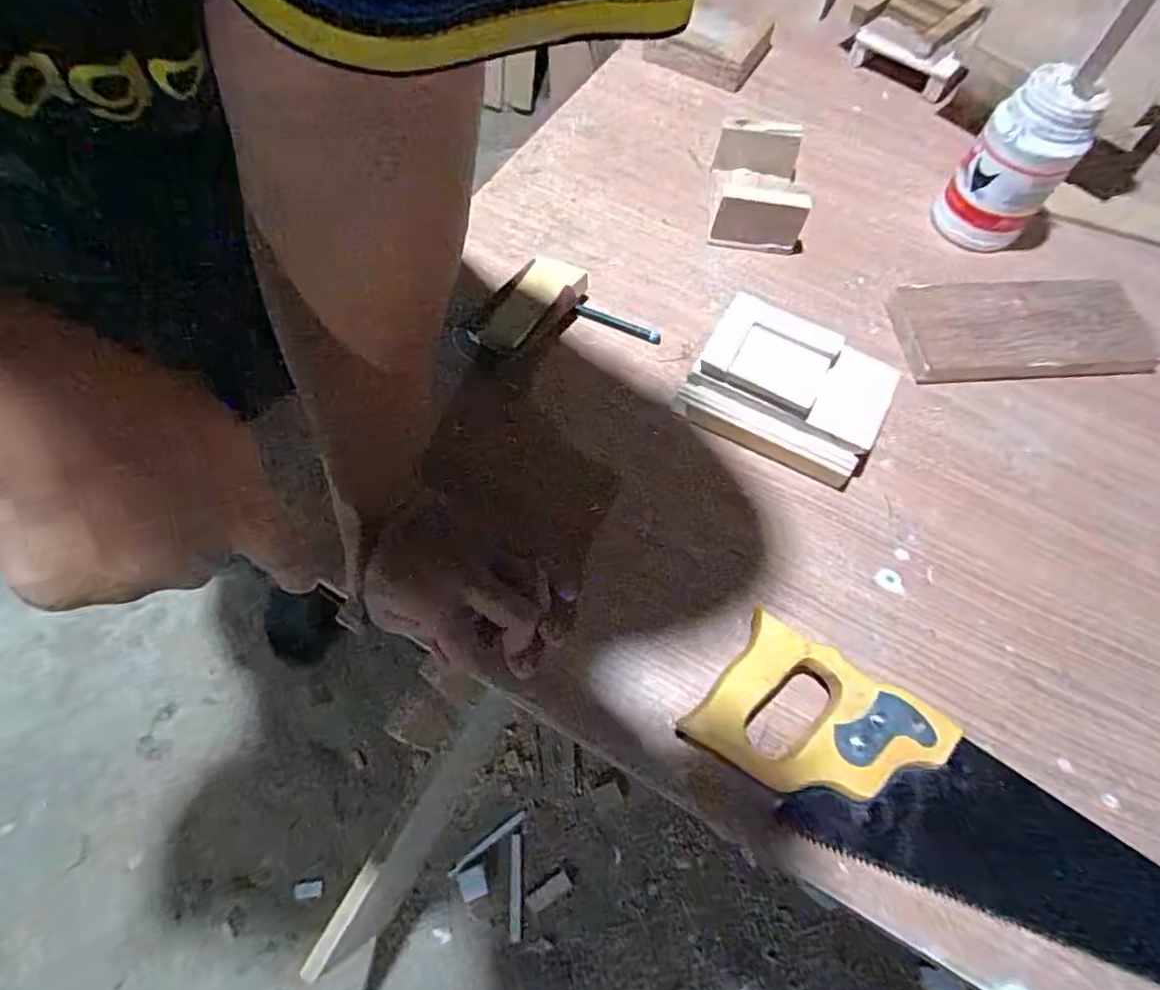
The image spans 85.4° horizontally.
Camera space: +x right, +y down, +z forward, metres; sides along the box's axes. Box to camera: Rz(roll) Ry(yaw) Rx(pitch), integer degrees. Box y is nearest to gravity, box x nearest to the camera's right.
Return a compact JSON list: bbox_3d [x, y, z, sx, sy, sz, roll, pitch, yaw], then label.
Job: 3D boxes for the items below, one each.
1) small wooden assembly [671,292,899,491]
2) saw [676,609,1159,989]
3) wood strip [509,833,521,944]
[{"bbox_3d":[0.163,-0.085,0.492,0.144,0.049,0.108,27,66,10],"label":"small wooden assembly"},{"bbox_3d":[0.255,0.207,0.360,0.391,0.027,0.098,28,67,11],"label":"saw"},{"bbox_3d":[-0.102,0.617,0.991,0.017,0.004,0.145,-1,62,-4],"label":"wood strip"}]

